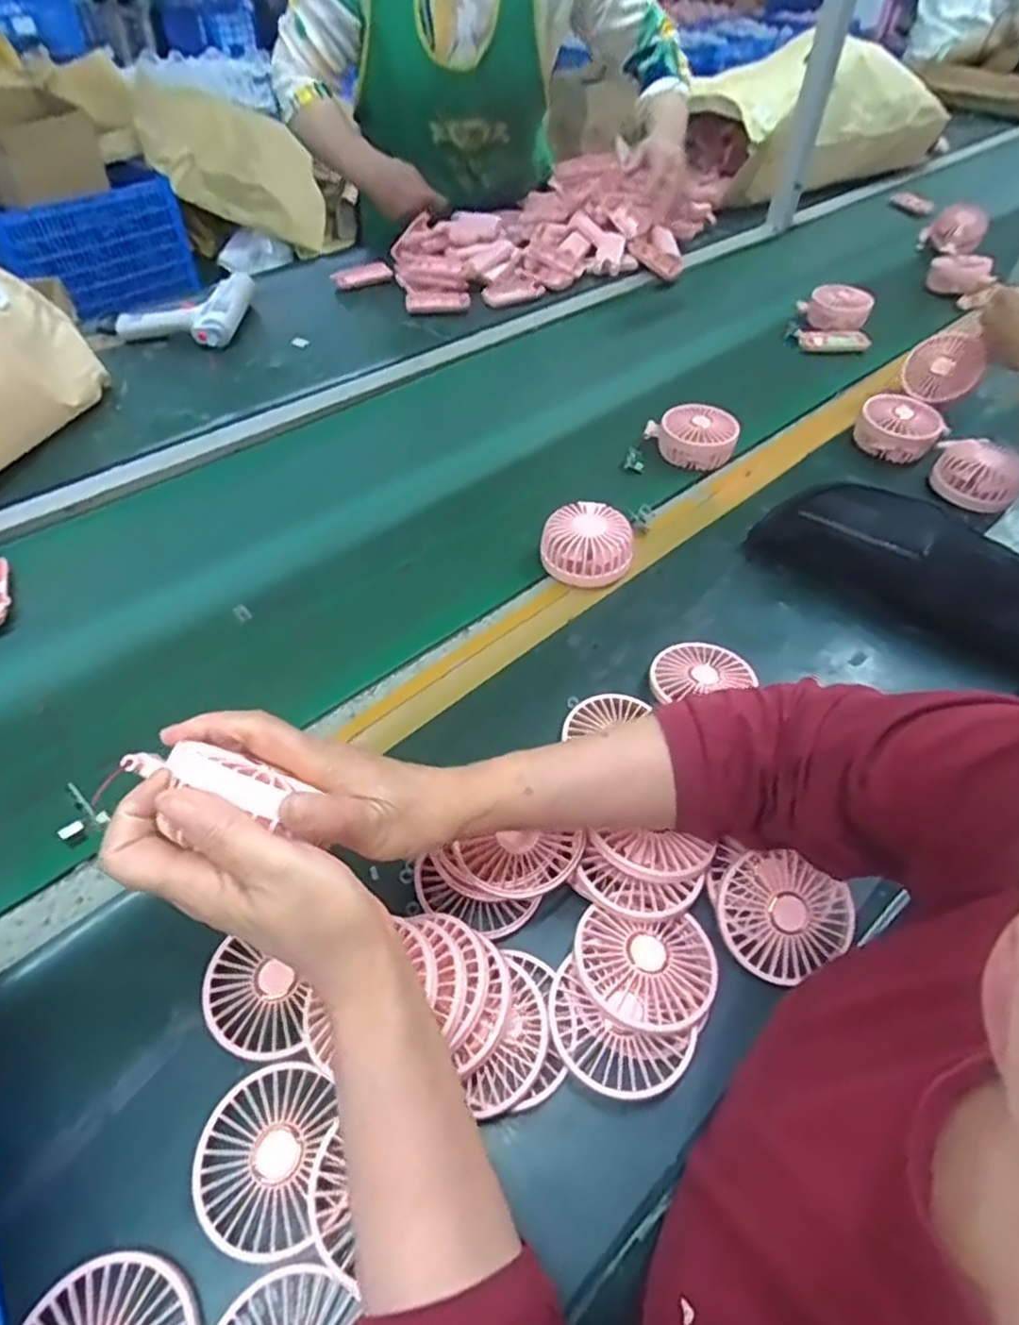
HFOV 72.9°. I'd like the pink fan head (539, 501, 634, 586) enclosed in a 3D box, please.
[{"bbox_3d":[0.076,-0.117,0.676,0.089,0.049,0.086,6,49,4],"label":"pink fan head"}]

